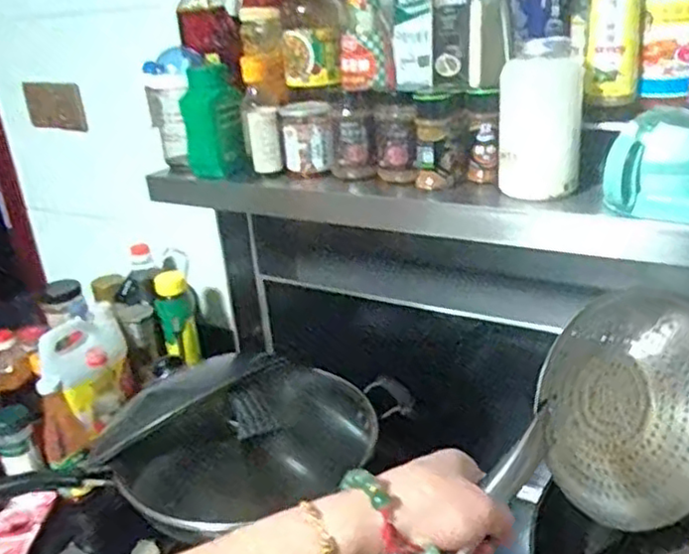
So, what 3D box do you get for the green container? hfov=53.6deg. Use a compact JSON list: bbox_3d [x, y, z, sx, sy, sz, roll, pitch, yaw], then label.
[{"bbox_3d":[-0.171,-0.201,0.882,0.070,0.131,0.066,-8,24,-10],"label":"green container"}]

